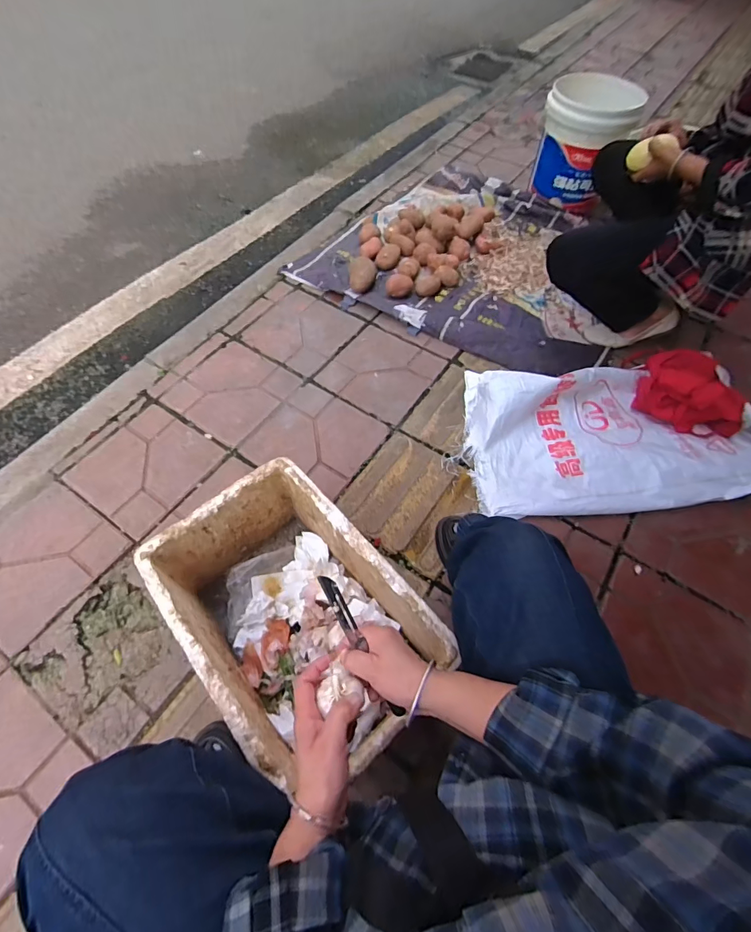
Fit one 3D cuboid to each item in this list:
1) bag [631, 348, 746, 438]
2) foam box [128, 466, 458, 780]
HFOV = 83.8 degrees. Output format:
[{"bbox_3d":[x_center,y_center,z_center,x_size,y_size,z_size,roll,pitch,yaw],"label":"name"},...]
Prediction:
[{"bbox_3d":[0.811,-0.186,1.077,0.246,0.114,0.176,31,65,16],"label":"bag"},{"bbox_3d":[-0.144,0.257,0.756,0.308,0.254,0.437,-37,67,-19],"label":"foam box"}]

